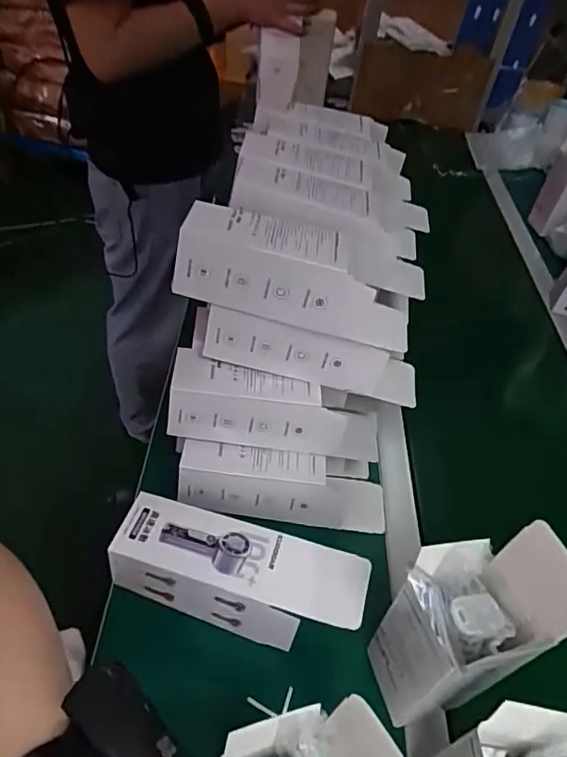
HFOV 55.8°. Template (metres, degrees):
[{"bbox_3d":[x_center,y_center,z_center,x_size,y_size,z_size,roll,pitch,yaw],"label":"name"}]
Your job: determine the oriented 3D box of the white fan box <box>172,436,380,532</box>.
[{"bbox_3d":[-0.002,0.124,0.617,0.247,0.081,0.054,4,47,-3],"label":"white fan box"}]

